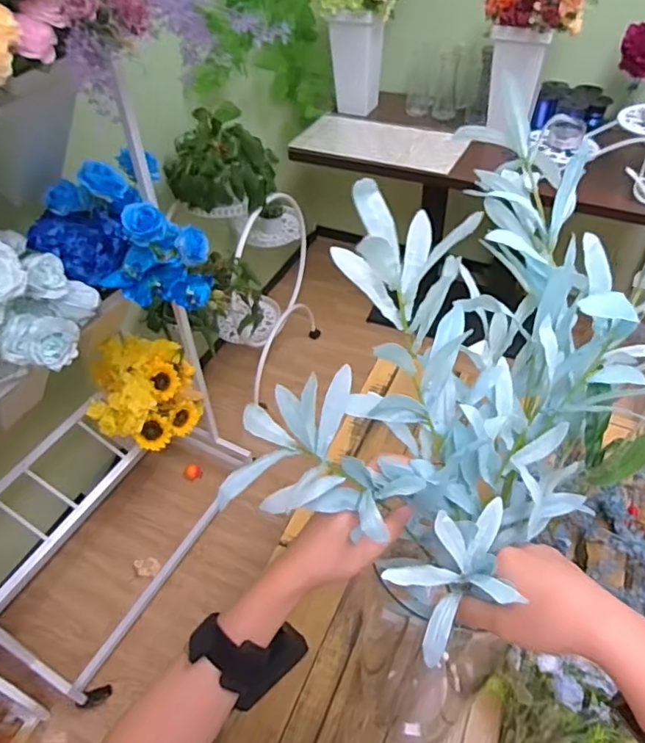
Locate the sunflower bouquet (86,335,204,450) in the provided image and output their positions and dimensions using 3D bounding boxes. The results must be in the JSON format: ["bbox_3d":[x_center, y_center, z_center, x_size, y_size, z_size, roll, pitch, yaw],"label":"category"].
[{"bbox_3d":[-0.439,0.049,1.380,0.248,0.180,0.230,-18,48,-15],"label":"sunflower bouquet"}]

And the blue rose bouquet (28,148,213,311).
[{"bbox_3d":[-0.351,-0.282,1.059,0.314,0.200,0.240,10,47,12],"label":"blue rose bouquet"}]

